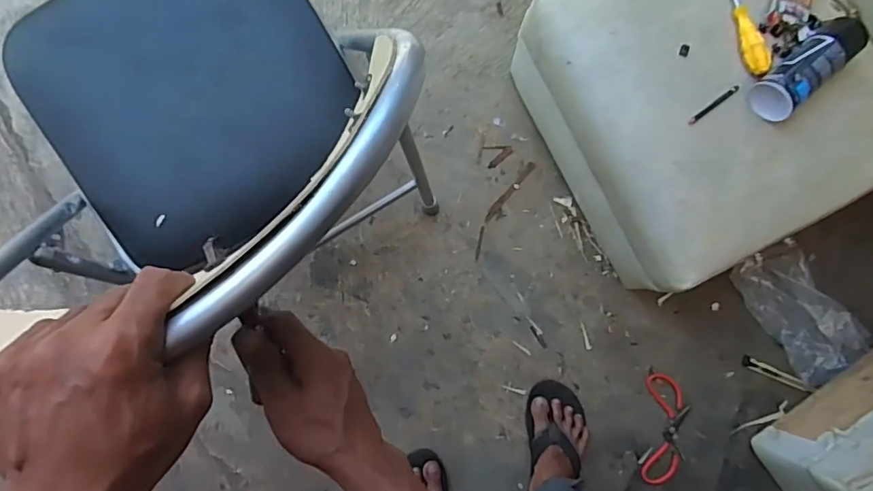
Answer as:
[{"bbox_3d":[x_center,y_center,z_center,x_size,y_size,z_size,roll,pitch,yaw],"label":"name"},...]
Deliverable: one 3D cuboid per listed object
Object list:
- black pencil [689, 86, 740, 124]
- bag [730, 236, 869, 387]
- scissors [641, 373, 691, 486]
[{"bbox_3d":[0.409,-0.208,0.788,0.088,0.008,0.010,-36,86,-5],"label":"black pencil"},{"bbox_3d":[0.726,0.131,1.056,0.151,0.034,0.279,-34,89,-4],"label":"bag"},{"bbox_3d":[0.453,0.364,1.053,0.079,0.015,0.215,4,87,-3],"label":"scissors"}]

